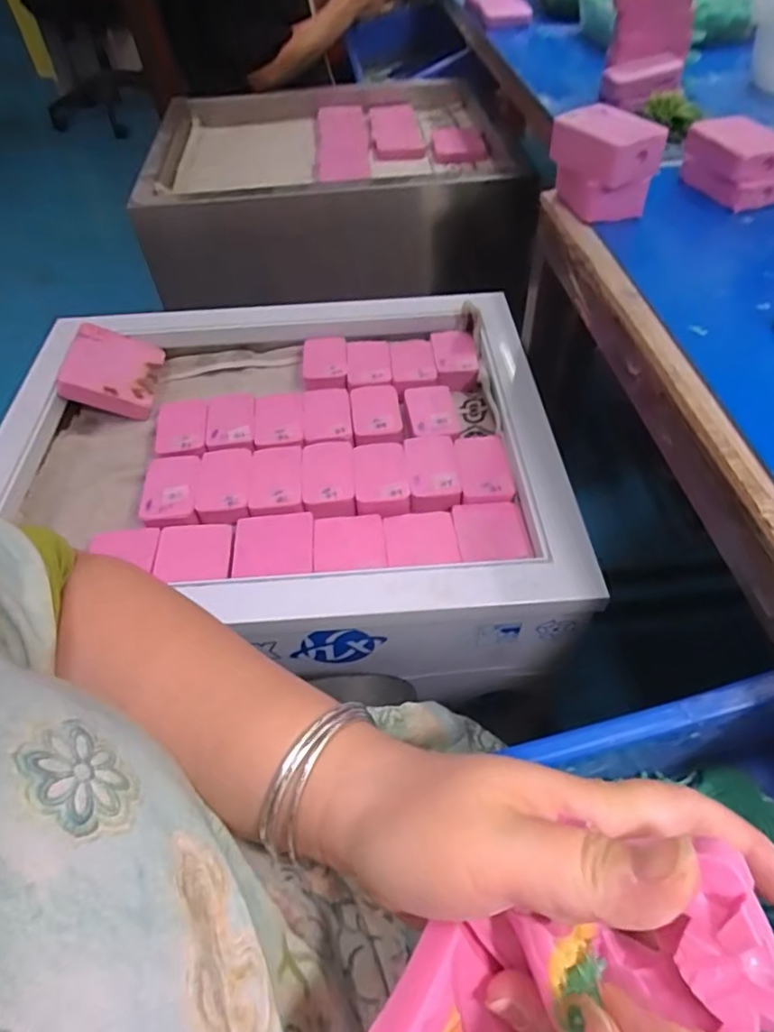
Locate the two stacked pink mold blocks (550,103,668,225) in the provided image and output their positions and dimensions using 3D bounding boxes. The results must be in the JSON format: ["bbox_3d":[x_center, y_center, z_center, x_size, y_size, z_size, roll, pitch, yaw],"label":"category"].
[{"bbox_3d":[0.155,-0.254,0.425,0.053,0.062,0.070,-25,54,-16],"label":"two stacked pink mold blocks"}]

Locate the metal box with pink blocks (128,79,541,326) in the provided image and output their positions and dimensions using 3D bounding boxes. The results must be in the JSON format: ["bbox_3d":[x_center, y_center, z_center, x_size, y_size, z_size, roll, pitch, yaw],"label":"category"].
[{"bbox_3d":[-0.078,-0.472,0.884,0.518,0.211,0.380,-12,51,-5],"label":"metal box with pink blocks"}]

